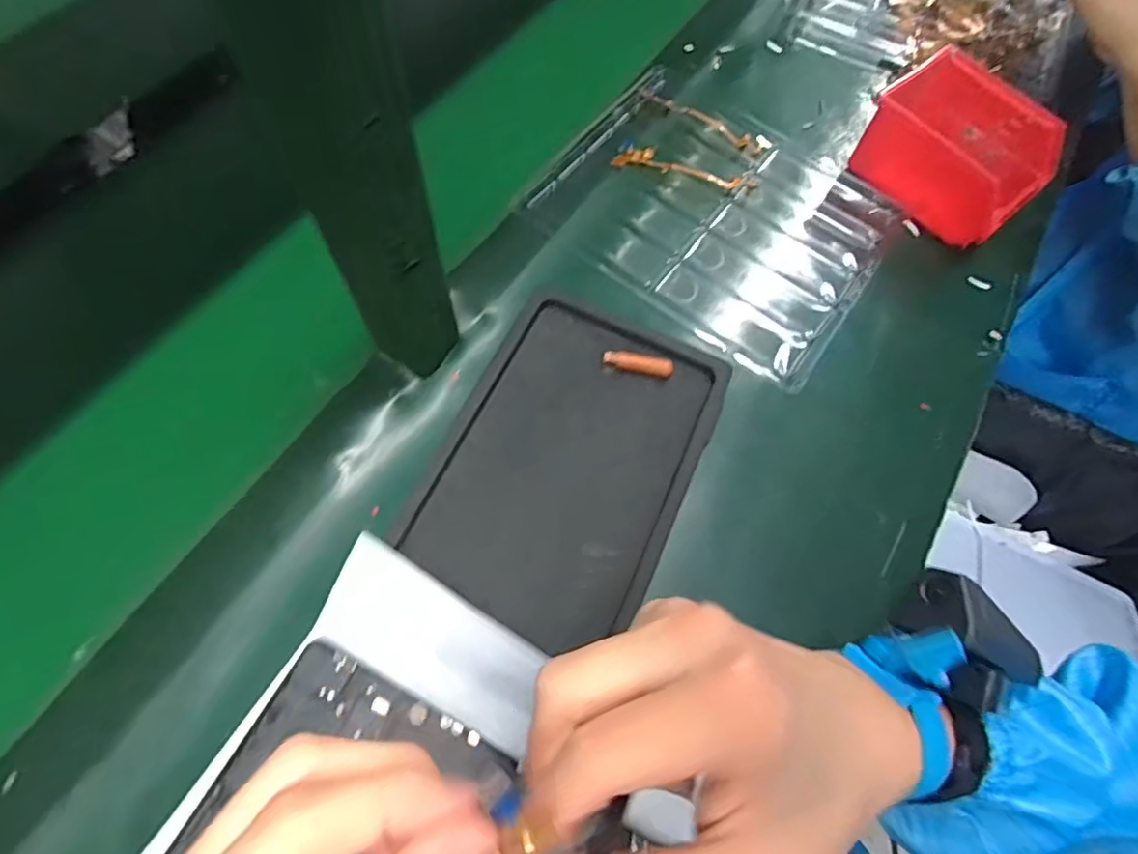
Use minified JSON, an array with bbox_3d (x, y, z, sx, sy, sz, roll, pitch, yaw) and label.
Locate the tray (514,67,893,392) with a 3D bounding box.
[{"bbox_3d":[0.125,-0.183,0.499,0.264,0.020,0.223,33,69,12],"label":"tray"}]

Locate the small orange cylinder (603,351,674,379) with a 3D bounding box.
[{"bbox_3d":[0.050,-0.046,0.419,0.049,0.009,0.015,12,66,3],"label":"small orange cylinder"}]

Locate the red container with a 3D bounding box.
[{"bbox_3d":[0.333,-0.238,0.503,0.107,0.073,0.139,-38,73,-17],"label":"red container"}]

